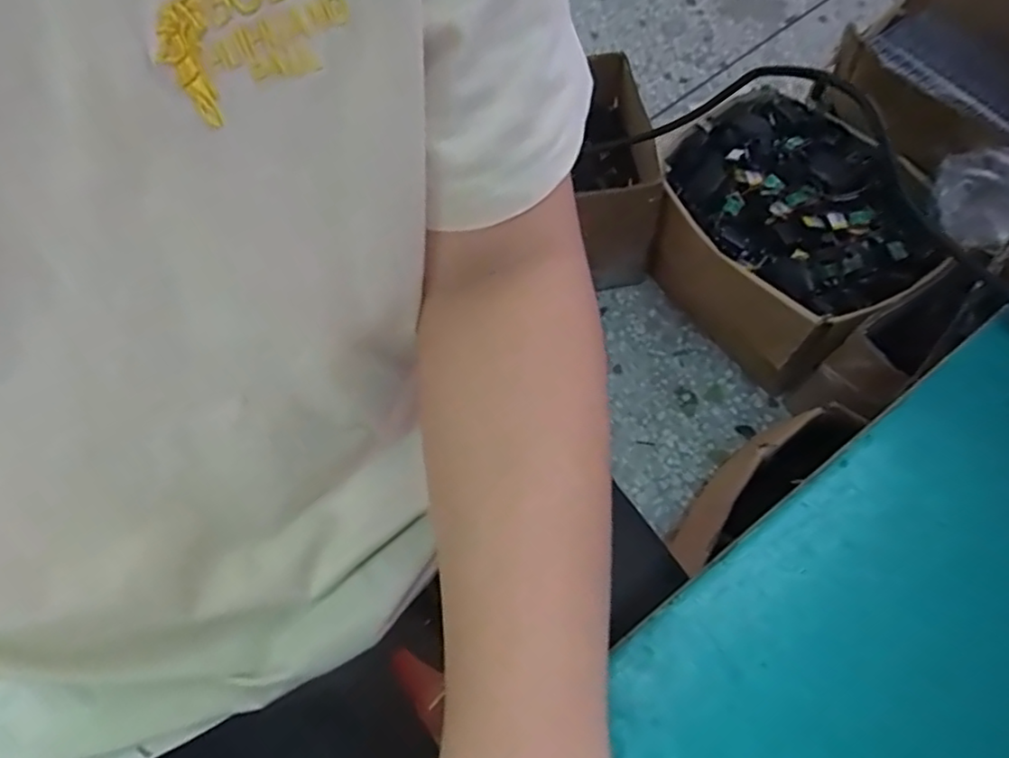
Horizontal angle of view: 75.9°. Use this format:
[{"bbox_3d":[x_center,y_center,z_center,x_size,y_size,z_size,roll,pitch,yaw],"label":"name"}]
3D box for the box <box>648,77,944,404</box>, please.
[{"bbox_3d":[0.421,-0.216,1.021,0.306,0.252,0.391,-30,67,-9],"label":"box"}]

